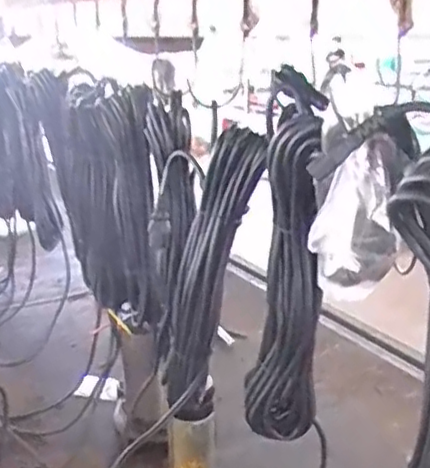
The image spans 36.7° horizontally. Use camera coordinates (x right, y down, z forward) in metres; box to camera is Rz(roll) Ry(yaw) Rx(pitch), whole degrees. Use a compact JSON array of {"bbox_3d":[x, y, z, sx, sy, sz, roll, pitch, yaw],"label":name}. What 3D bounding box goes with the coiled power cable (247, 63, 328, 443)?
[{"bbox_3d":[0.069,0.047,0.627,0.071,0.372,0.075,2,17,5],"label":"coiled power cable"}]

